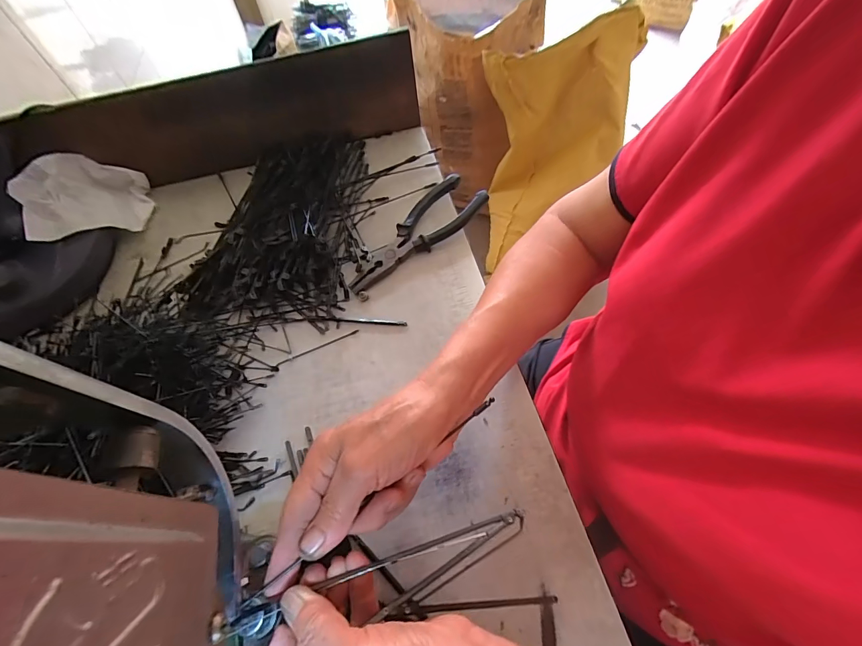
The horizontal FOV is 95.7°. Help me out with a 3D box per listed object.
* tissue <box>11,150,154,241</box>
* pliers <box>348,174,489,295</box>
[{"bbox_3d":[-0.389,-0.139,0.447,0.120,0.069,0.095,-36,64,-17],"label":"tissue"},{"bbox_3d":[-0.013,-0.093,0.420,0.056,0.025,0.178,36,68,22],"label":"pliers"}]

